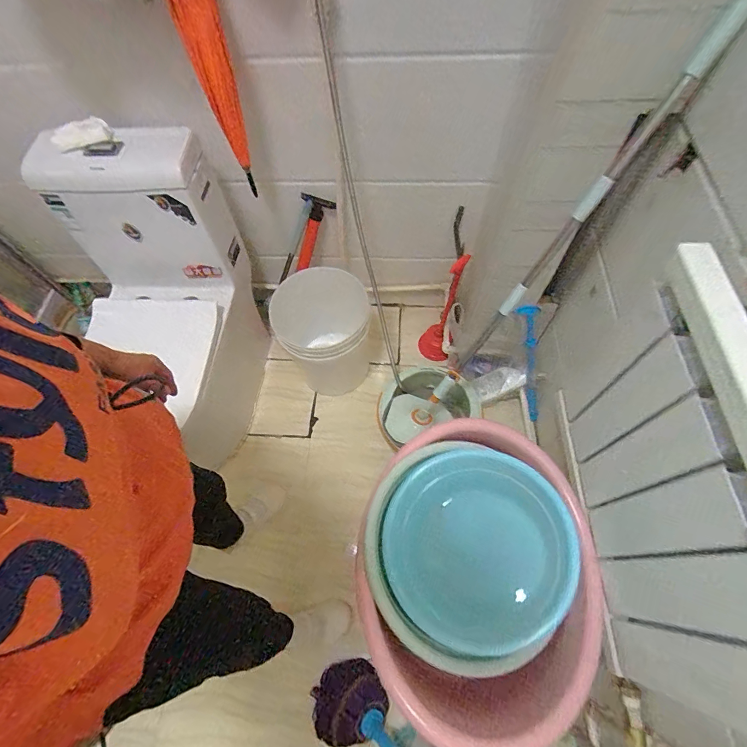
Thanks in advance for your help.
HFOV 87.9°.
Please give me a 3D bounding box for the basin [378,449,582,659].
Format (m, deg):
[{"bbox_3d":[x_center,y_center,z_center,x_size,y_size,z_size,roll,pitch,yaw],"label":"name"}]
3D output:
[{"bbox_3d":[0.217,0.366,0.840,0.381,0.125,0.381,-11,53,15],"label":"basin"}]

